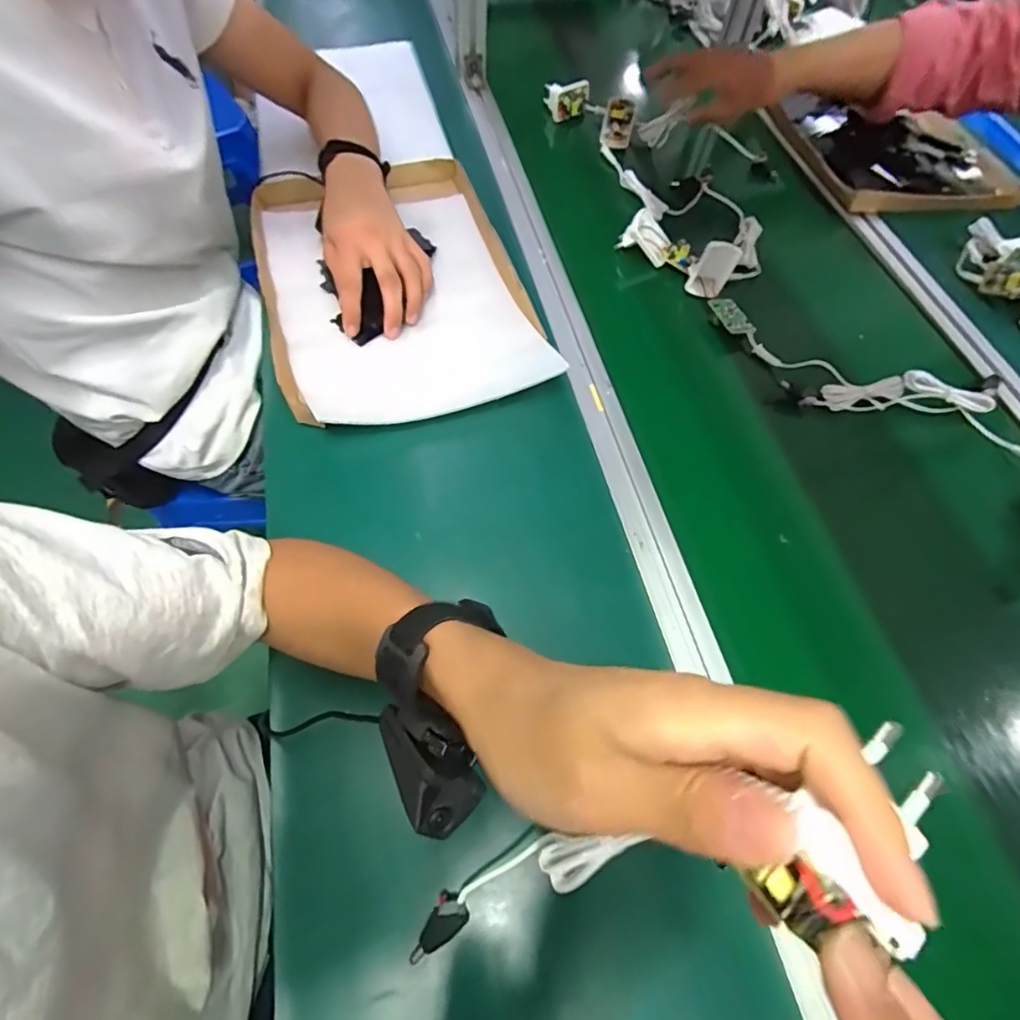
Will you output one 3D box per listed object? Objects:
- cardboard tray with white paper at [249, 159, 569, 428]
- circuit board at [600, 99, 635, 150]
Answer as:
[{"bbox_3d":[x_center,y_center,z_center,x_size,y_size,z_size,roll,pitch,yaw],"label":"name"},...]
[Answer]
[{"bbox_3d":[-0.131,-0.248,0.573,0.263,0.033,0.392,-13,62,-8],"label":"cardboard tray with white paper"},{"bbox_3d":[0.148,-0.531,0.738,0.042,0.060,0.015,1,19,-14],"label":"circuit board"}]

